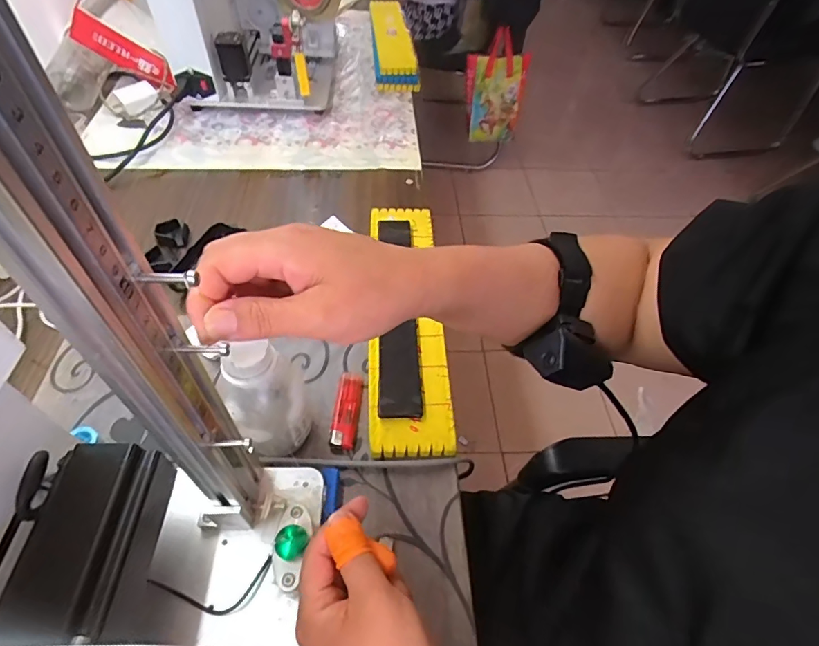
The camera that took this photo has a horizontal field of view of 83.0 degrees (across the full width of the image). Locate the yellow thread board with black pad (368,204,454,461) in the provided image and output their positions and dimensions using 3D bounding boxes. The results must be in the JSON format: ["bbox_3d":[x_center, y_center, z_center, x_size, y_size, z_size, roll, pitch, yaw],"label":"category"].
[{"bbox_3d":[-0.005,-0.016,0.525,0.078,0.024,0.340,0,52,-4],"label":"yellow thread board with black pad"}]

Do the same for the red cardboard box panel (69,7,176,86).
[{"bbox_3d":[-0.454,-0.430,0.738,0.154,0.056,0.016,24,50,-19],"label":"red cardboard box panel"}]

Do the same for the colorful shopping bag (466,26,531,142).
[{"bbox_3d":[0.254,-0.702,1.423,0.180,0.284,0.077,15,52,8],"label":"colorful shopping bag"}]

